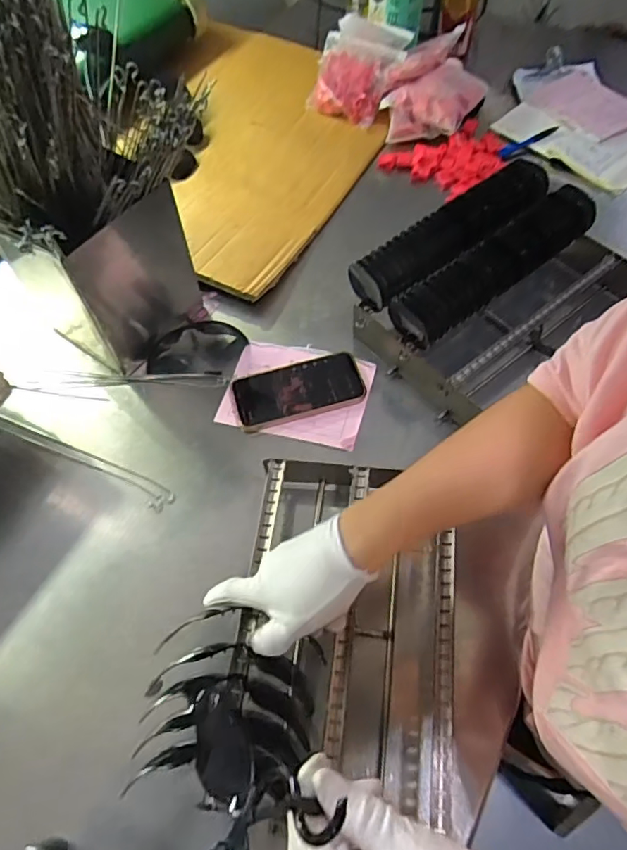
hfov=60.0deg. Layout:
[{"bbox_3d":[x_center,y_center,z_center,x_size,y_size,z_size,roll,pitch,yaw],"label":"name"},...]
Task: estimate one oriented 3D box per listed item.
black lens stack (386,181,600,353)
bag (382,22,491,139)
[{"bbox_3d":[0.221,-0.192,0.651,0.296,0.053,0.067,-35,65,-17],"label":"black lens stack"},{"bbox_3d":[0.211,-0.579,0.925,0.155,0.082,0.220,23,63,14],"label":"bag"}]

